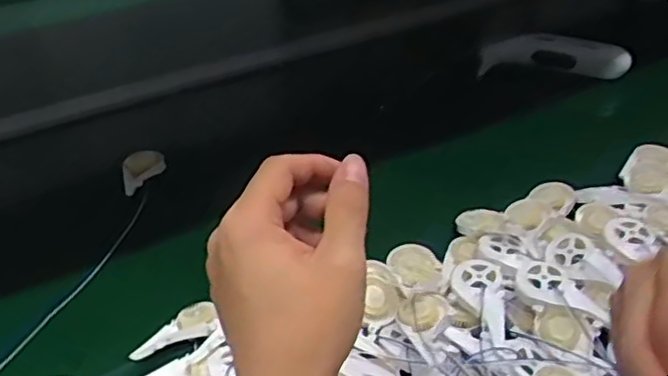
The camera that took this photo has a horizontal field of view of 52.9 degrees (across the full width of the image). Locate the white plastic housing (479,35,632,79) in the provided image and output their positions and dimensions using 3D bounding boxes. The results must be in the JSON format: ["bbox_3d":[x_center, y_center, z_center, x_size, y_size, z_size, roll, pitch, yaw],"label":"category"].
[{"bbox_3d":[0.298,-0.176,0.901,0.189,0.052,0.030,3,39,4],"label":"white plastic housing"}]

